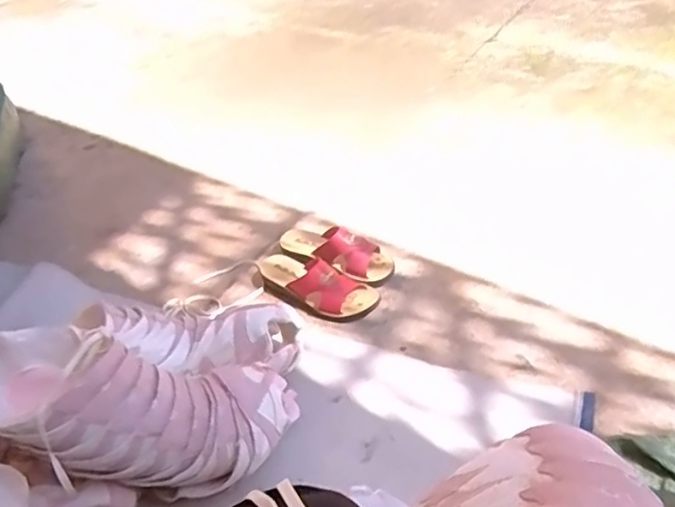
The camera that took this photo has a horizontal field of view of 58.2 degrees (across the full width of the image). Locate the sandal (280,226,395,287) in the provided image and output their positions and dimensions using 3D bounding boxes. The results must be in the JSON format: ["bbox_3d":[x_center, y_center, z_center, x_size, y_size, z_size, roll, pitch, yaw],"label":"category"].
[{"bbox_3d":[-0.006,-0.014,1.134,0.225,0.086,0.096,21,51,26],"label":"sandal"}]

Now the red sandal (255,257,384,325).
[{"bbox_3d":[-0.045,0.052,1.073,0.232,0.079,0.089,16,49,23],"label":"red sandal"}]

